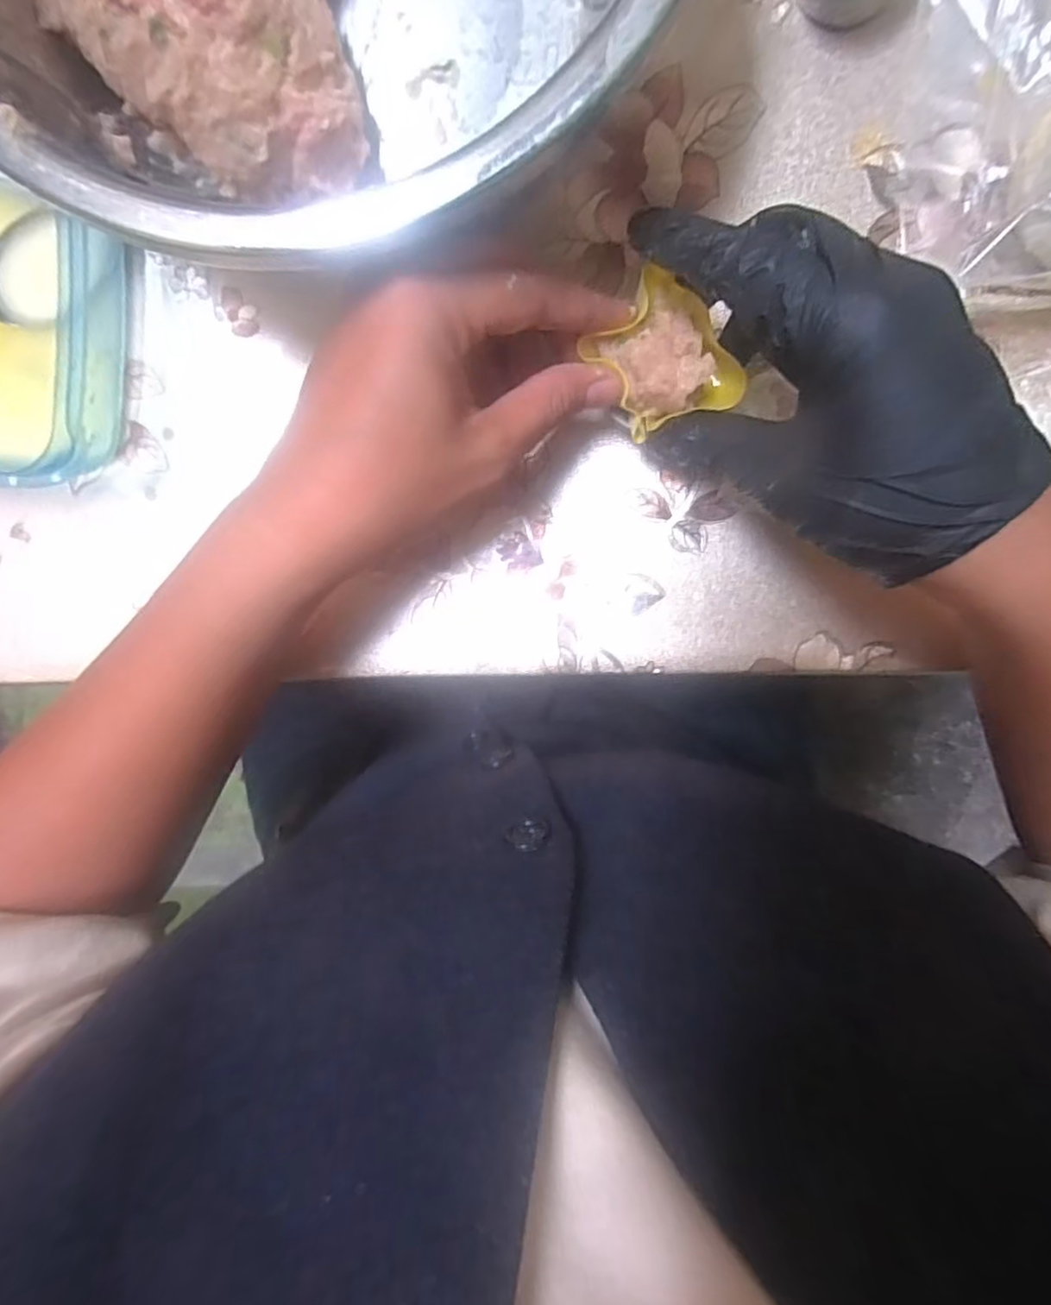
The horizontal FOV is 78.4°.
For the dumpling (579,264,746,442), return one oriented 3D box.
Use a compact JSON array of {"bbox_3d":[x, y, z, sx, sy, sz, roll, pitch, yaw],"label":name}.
[{"bbox_3d":[0.051,-0.107,0.237,0.043,0.018,0.052,-40,94,8],"label":"dumpling"}]

